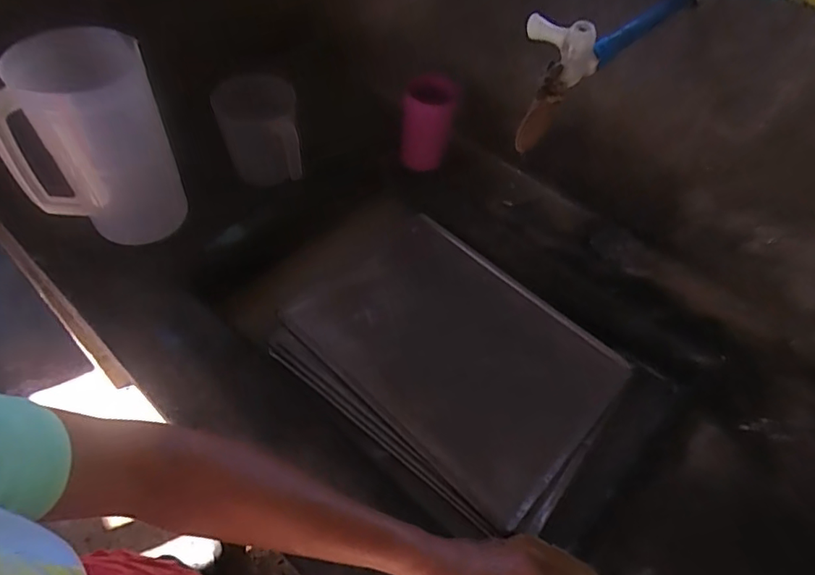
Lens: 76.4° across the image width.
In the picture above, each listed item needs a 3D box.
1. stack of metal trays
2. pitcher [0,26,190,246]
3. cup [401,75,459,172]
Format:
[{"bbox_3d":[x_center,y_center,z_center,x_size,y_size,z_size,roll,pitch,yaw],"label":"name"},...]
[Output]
[{"bbox_3d":[0.059,0.091,0.764,0.463,0.060,0.333,35,58,19],"label":"stack of metal trays"},{"bbox_3d":[-0.421,-0.181,0.707,0.188,0.270,0.124,-24,59,-21],"label":"pitcher"},{"bbox_3d":[0.035,-0.286,0.907,0.084,0.152,0.085,2,54,-3],"label":"cup"}]

